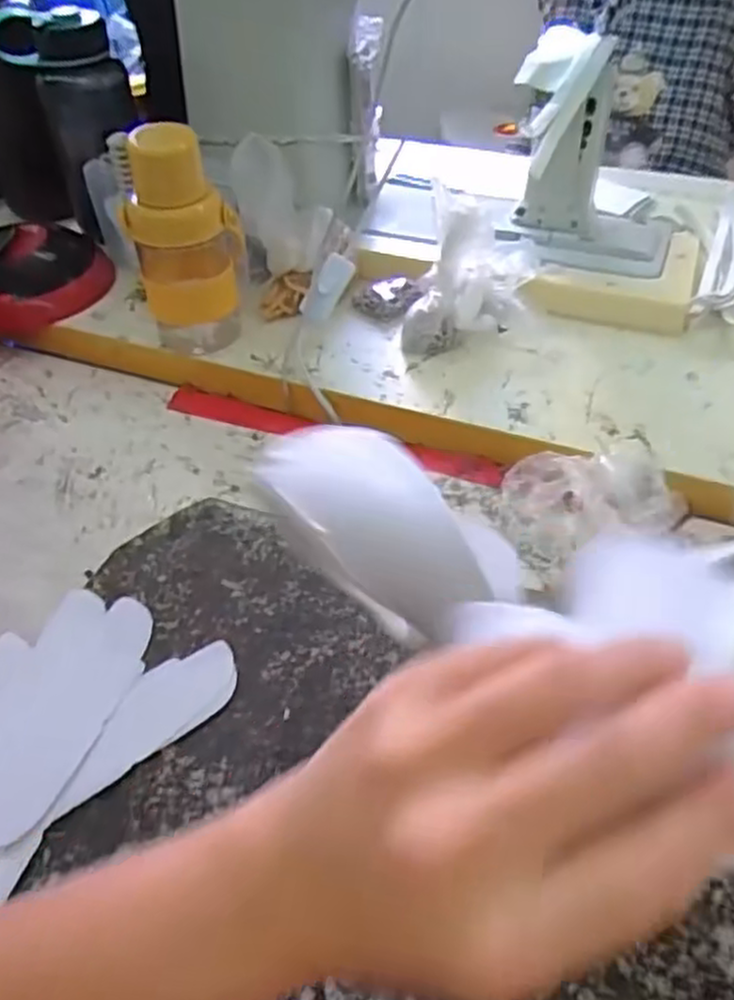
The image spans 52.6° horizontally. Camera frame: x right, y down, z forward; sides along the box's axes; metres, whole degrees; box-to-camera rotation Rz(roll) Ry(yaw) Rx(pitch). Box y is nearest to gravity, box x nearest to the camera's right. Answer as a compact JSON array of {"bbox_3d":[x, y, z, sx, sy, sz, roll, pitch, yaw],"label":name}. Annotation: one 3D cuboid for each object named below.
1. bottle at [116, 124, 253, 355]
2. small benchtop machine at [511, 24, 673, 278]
[{"bbox_3d":[-0.157,-0.221,0.662,0.096,0.207,0.091,-9,47,-6],"label":"bottle"},{"bbox_3d":[0.218,-0.313,0.695,0.157,0.177,0.175,12,48,14],"label":"small benchtop machine"}]

